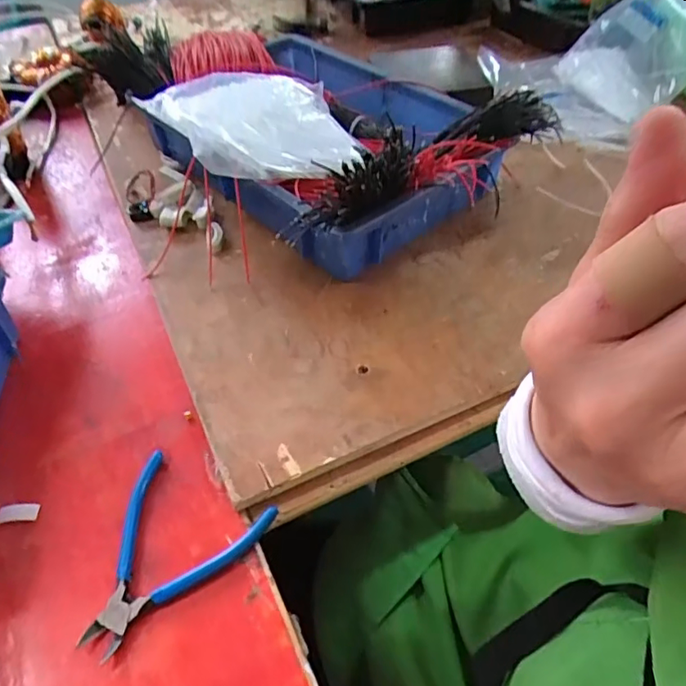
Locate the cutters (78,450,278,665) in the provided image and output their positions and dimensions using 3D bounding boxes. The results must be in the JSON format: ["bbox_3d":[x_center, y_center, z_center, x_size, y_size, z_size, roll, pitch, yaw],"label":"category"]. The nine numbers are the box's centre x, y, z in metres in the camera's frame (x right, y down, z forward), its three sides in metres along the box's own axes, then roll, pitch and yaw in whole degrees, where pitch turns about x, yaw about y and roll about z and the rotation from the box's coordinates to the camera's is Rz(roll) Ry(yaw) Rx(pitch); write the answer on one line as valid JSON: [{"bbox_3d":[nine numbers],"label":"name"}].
[{"bbox_3d":[-0.136,0.158,0.412,0.113,0.018,0.137,20,54,20],"label":"cutters"}]

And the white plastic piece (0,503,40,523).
[{"bbox_3d":[-0.261,0.135,0.443,0.031,0.004,0.014,-6,50,-2],"label":"white plastic piece"}]

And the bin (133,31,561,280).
[{"bbox_3d":[-0.023,-0.272,0.666,0.323,0.147,0.431,-35,56,-23],"label":"bin"}]

